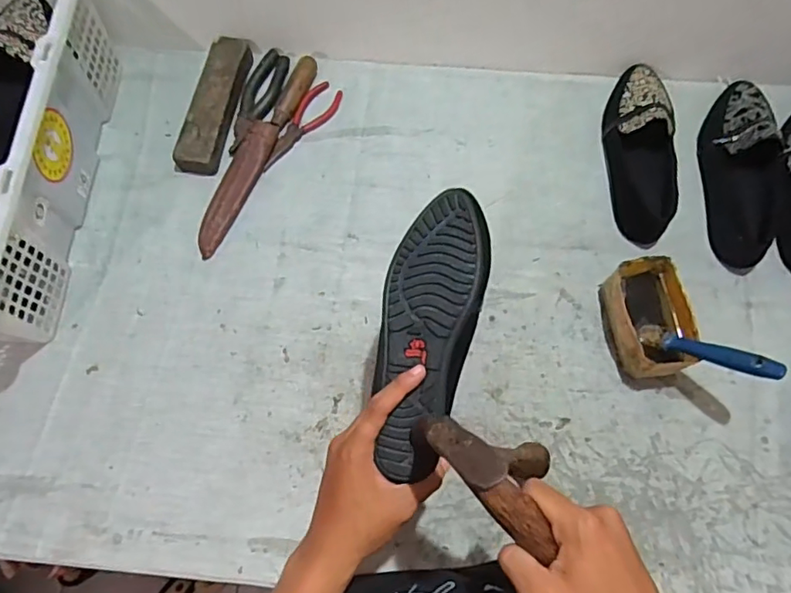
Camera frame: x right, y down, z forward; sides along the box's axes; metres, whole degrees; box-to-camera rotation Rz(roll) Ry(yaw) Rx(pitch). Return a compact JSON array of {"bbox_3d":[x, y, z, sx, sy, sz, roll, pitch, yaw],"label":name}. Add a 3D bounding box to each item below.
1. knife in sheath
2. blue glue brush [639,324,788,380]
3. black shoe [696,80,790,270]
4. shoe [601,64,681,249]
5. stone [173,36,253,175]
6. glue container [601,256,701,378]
[{"bbox_3d":[-0.184,-0.194,0.727,0.037,0.027,0.305,22,73,9],"label":"knife in sheath"},{"bbox_3d":[0.316,0.055,0.555,0.024,0.146,0.014,-46,118,-13],"label":"blue glue brush"},{"bbox_3d":[0.438,-0.160,0.677,0.092,0.061,0.243,2,71,3],"label":"black shoe"},{"bbox_3d":[0.310,-0.192,0.695,0.088,0.051,0.252,6,71,4],"label":"shoe"},{"bbox_3d":[-0.246,-0.260,0.748,0.064,0.035,0.201,11,71,5],"label":"stone"},{"bbox_3d":[0.286,0.025,0.622,0.076,0.065,0.126,-5,71,0],"label":"glue container"}]

